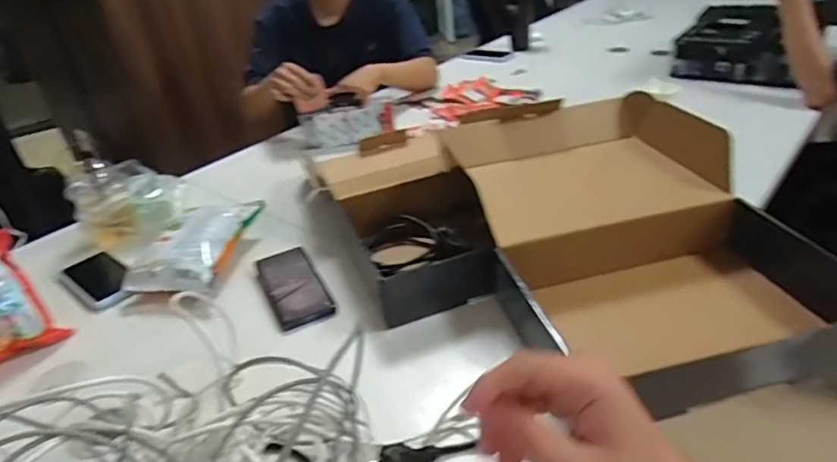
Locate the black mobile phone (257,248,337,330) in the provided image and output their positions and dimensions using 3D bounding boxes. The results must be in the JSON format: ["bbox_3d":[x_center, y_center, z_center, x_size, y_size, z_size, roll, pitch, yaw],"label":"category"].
[{"bbox_3d":[-0.178,0.078,0.791,0.074,0.017,0.170,-19,33,-19],"label":"black mobile phone"}]

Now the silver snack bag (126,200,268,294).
[{"bbox_3d":[-0.338,0.022,0.855,0.131,0.064,0.208,-2,31,9],"label":"silver snack bag"}]

